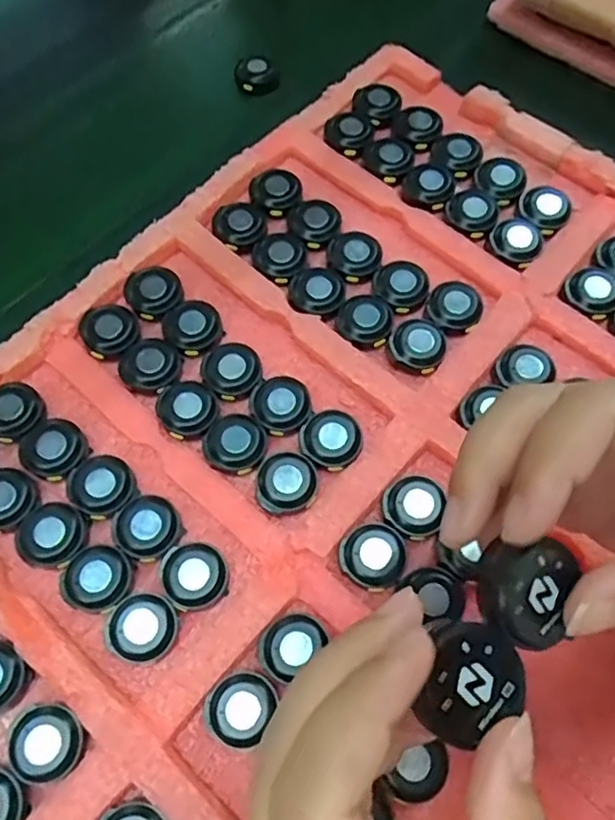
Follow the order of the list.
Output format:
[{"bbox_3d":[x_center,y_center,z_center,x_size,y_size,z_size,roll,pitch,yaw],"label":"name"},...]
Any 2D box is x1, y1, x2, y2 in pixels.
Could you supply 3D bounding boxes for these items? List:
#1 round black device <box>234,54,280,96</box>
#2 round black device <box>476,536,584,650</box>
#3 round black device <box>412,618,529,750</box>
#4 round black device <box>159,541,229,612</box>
[{"bbox_3d":[-0.036,-0.236,0.454,0.029,0.011,0.030,-1,64,1],"label":"round black device"},{"bbox_3d":[0.059,0.048,0.173,0.025,0.008,0.028,15,68,5],"label":"round black device"},{"bbox_3d":[0.042,0.069,0.162,0.026,0.005,0.029,16,68,6],"label":"round black device"},{"bbox_3d":[-0.051,0.075,0.292,0.028,0.010,0.029,0,67,-1],"label":"round black device"}]

